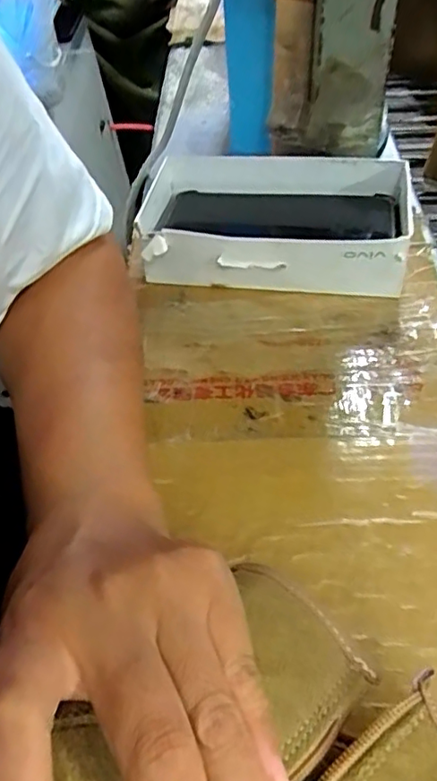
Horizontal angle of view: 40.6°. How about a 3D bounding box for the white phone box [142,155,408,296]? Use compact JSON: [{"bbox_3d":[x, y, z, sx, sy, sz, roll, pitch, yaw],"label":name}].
[{"bbox_3d":[0.038,-0.119,0.430,0.184,0.060,0.109,8,48,12],"label":"white phone box"}]

